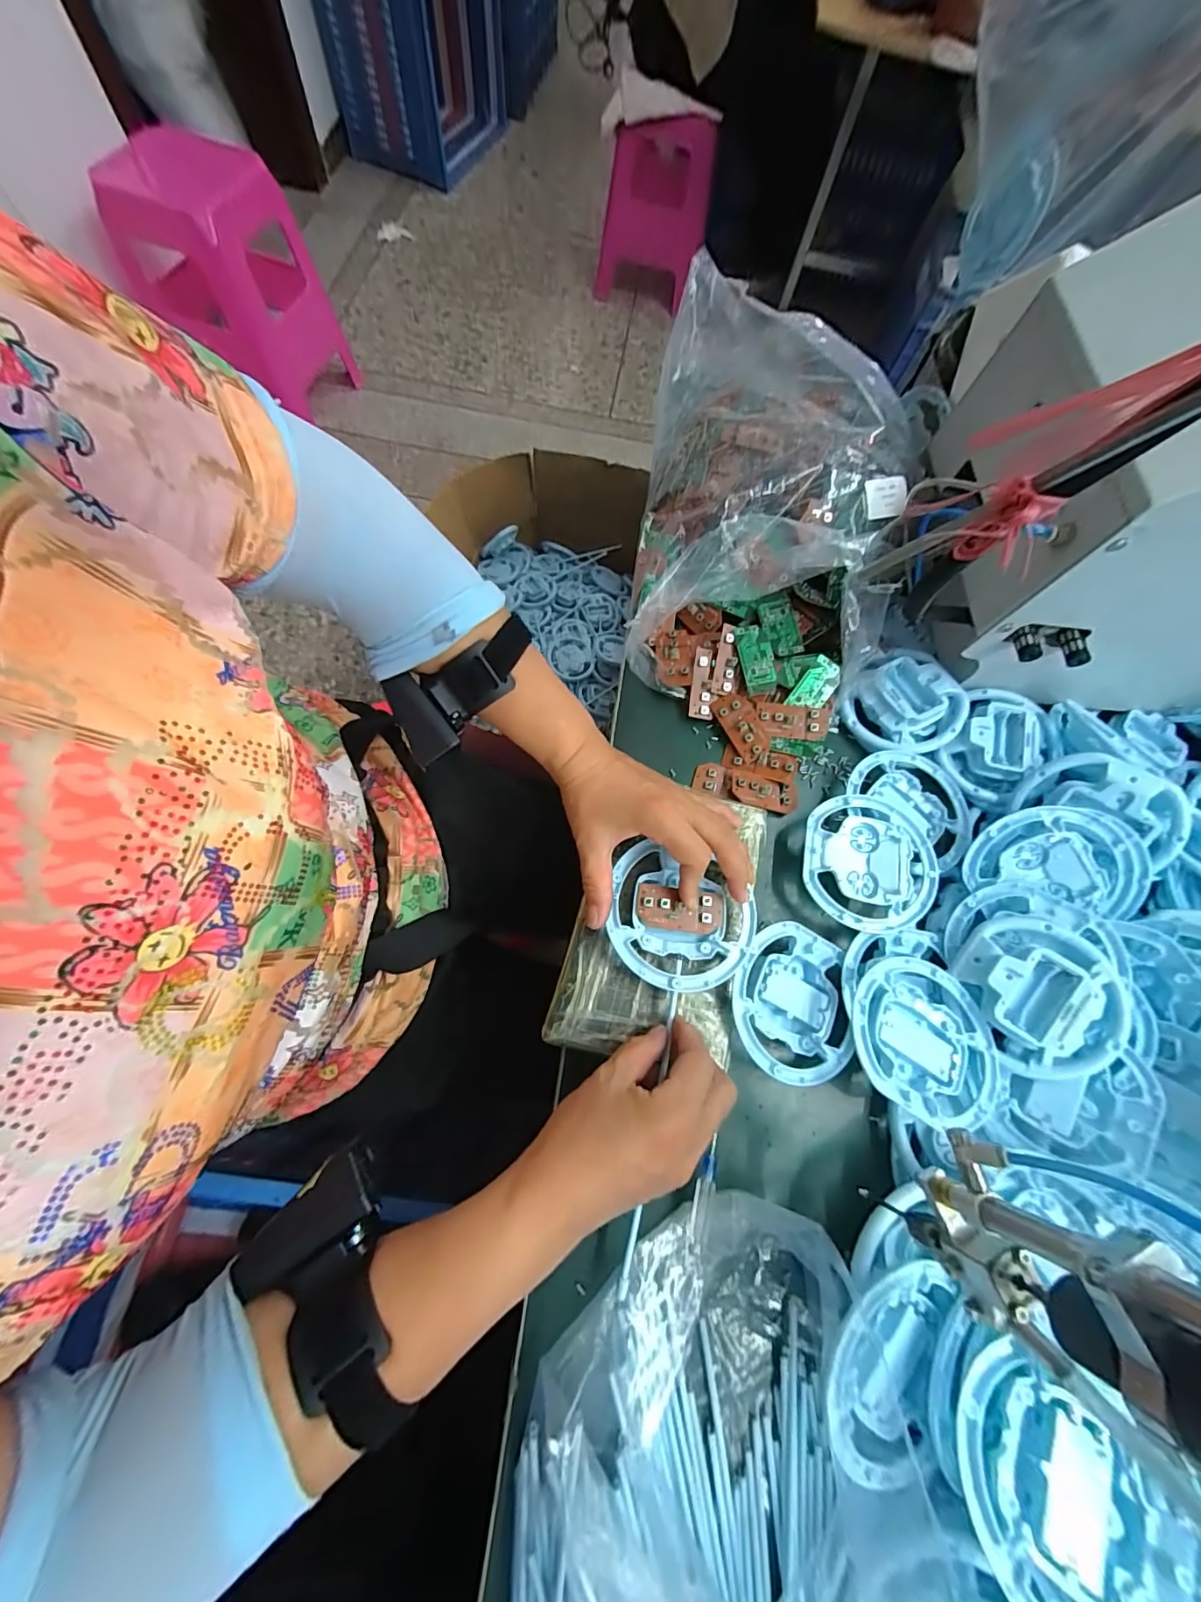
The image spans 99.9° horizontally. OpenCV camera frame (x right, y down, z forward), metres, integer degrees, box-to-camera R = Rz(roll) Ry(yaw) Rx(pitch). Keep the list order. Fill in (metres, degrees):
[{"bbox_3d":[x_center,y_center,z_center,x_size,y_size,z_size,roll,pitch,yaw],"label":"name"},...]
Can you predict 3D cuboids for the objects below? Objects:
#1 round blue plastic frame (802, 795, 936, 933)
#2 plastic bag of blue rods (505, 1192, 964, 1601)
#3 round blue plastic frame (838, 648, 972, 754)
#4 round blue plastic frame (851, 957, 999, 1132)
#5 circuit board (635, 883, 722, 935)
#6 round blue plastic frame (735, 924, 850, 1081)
[{"bbox_3d":[0.211,0.047,0.393,0.100,0.009,0.105,2,70,-5],"label":"round blue plastic frame"},{"bbox_3d":[0.061,0.423,0.241,0.222,0.058,0.378,0,70,-6],"label":"plastic bag of blue rods"},{"bbox_3d":[0.272,-0.088,0.448,0.093,0.031,0.090,2,70,-5],"label":"round blue plastic frame"},{"bbox_3d":[0.222,0.161,0.343,0.106,0.025,0.097,2,70,-5],"label":"round blue plastic frame"},{"bbox_3d":[0.056,0.075,0.350,0.061,0.009,0.030,10,69,-7],"label":"circuit board"},{"bbox_3d":[0.132,0.142,0.360,0.087,0.023,0.103,8,68,-18],"label":"round blue plastic frame"}]

